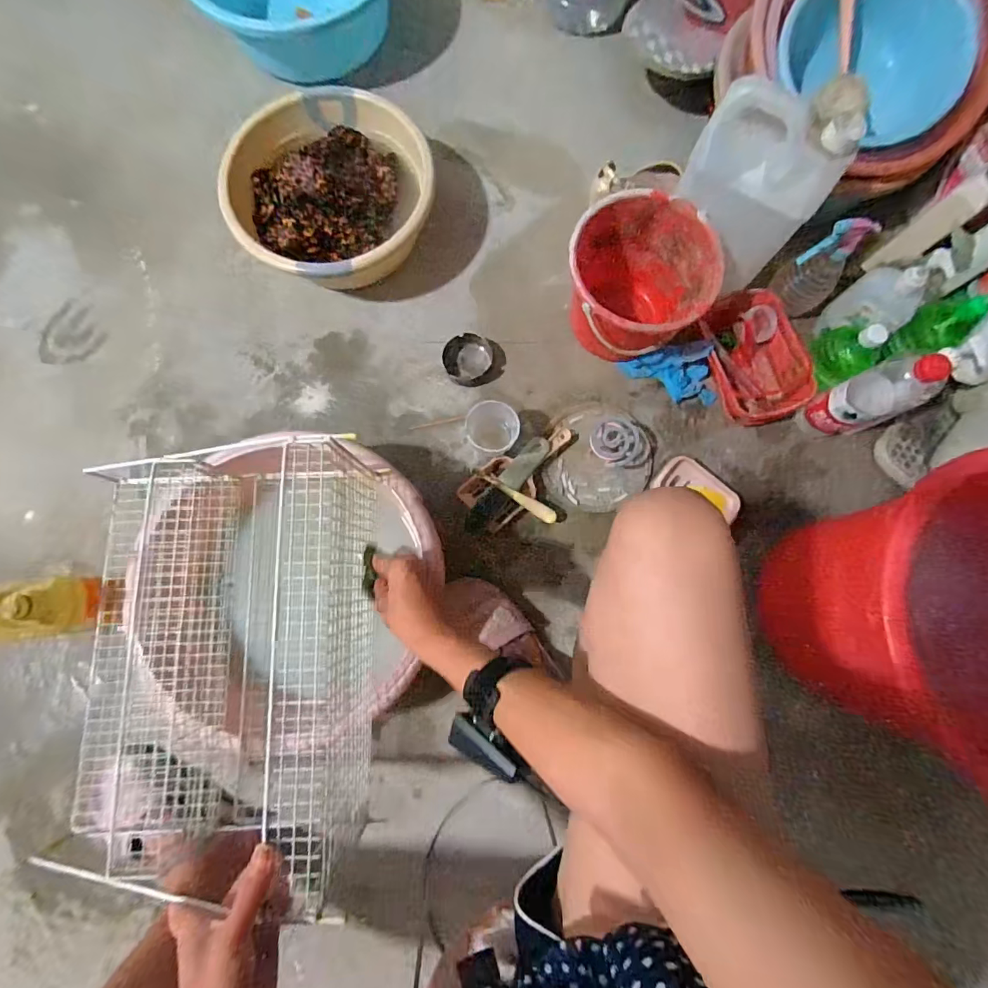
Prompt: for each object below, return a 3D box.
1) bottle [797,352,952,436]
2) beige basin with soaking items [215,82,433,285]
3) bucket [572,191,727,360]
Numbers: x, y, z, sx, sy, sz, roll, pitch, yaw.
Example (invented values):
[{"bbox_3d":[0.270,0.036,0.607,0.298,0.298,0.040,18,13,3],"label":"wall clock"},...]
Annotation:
[{"bbox_3d":[0.525,-0.133,0.646,0.081,0.214,0.075,-24,81,-5],"label":"bottle"},{"bbox_3d":[-0.249,-0.463,0.728,0.296,0.098,0.295,0,80,-1],"label":"beige basin with soaking items"},{"bbox_3d":[0.203,-0.302,0.687,0.194,0.150,0.185,0,80,-1],"label":"bucket"}]

